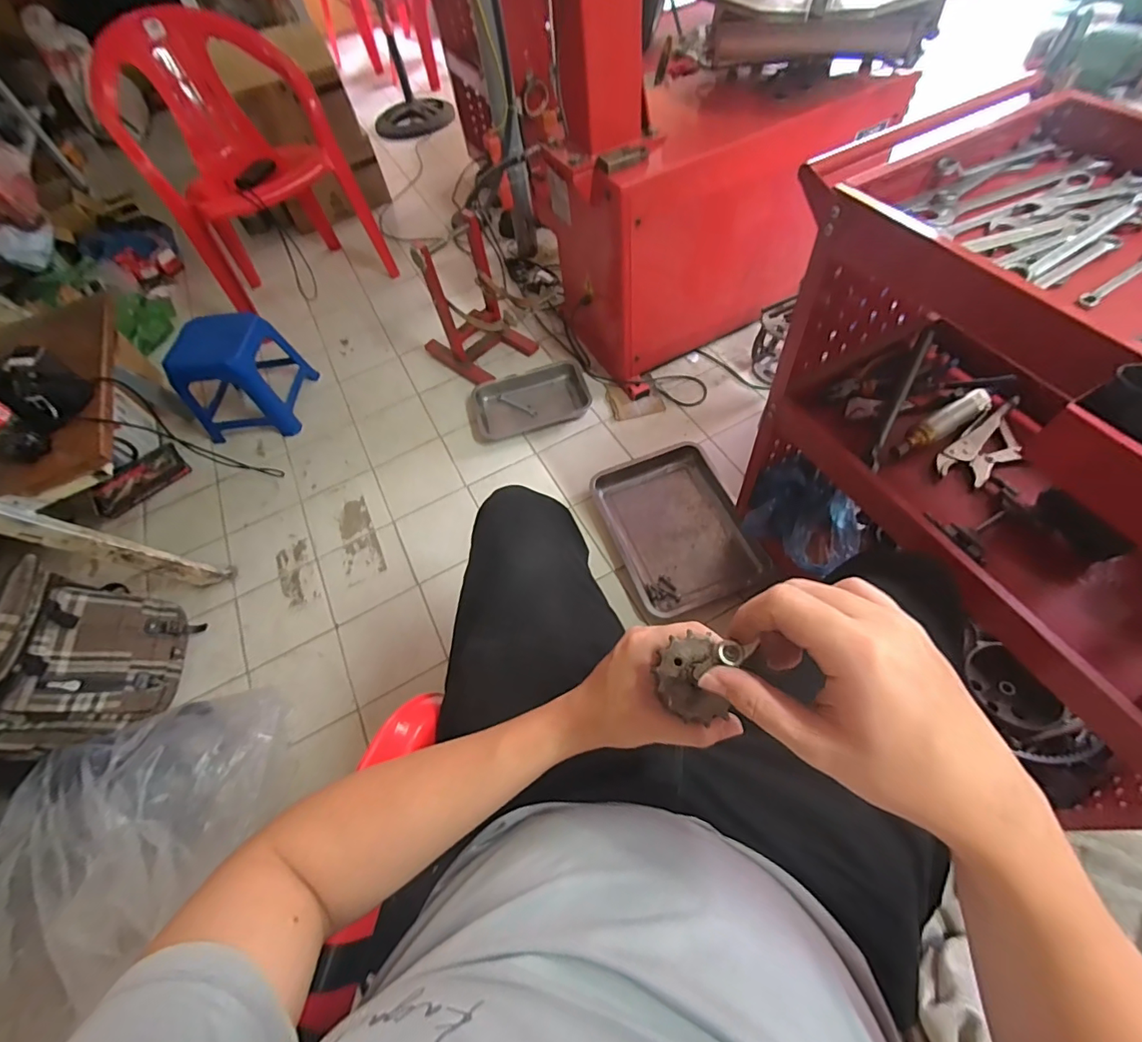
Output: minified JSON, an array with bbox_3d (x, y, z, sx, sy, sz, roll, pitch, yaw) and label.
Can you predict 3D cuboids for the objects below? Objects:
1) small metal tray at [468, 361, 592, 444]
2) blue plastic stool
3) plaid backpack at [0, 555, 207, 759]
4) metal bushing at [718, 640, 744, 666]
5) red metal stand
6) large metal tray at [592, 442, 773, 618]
[{"bbox_3d":[-0.120,-0.342,1.386,0.337,0.040,0.201,-14,58,-2],"label":"small metal tray"},{"bbox_3d":[-0.939,-0.419,1.399,0.259,0.266,0.259,-4,59,4],"label":"blue plastic stool"},{"bbox_3d":[-0.930,0.238,0.889,0.188,0.353,0.320,-11,58,0],"label":"plaid backpack"},{"bbox_3d":[0.079,0.065,0.244,0.012,0.004,0.011,-2,61,3],"label":"metal bushing"},{"bbox_3d":[-0.293,-0.618,1.376,0.288,0.365,0.227,33,68,23],"label":"red metal stand"},{"bbox_3d":[0.239,0.001,1.146,0.289,0.033,0.400,-20,59,-6],"label":"large metal tray"}]

